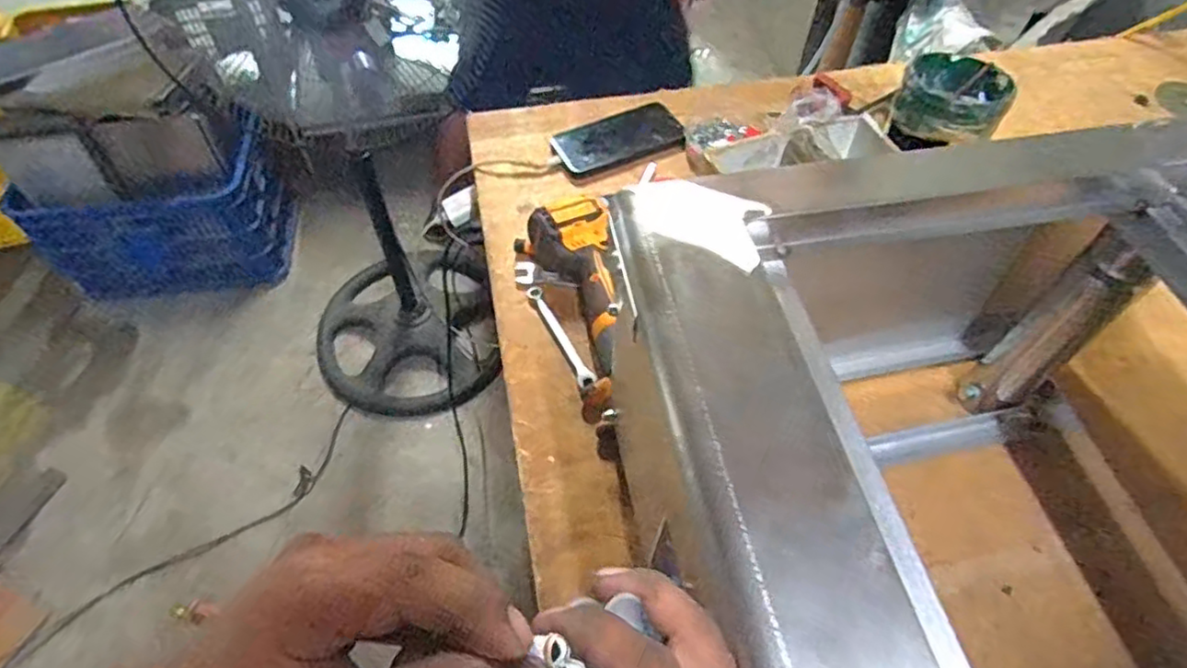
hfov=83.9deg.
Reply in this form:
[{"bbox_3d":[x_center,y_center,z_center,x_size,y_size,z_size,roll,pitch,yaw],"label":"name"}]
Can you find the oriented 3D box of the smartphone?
[{"bbox_3d":[0.031,-0.256,0.861,0.165,0.011,0.094,-20,59,-13],"label":"smartphone"}]

